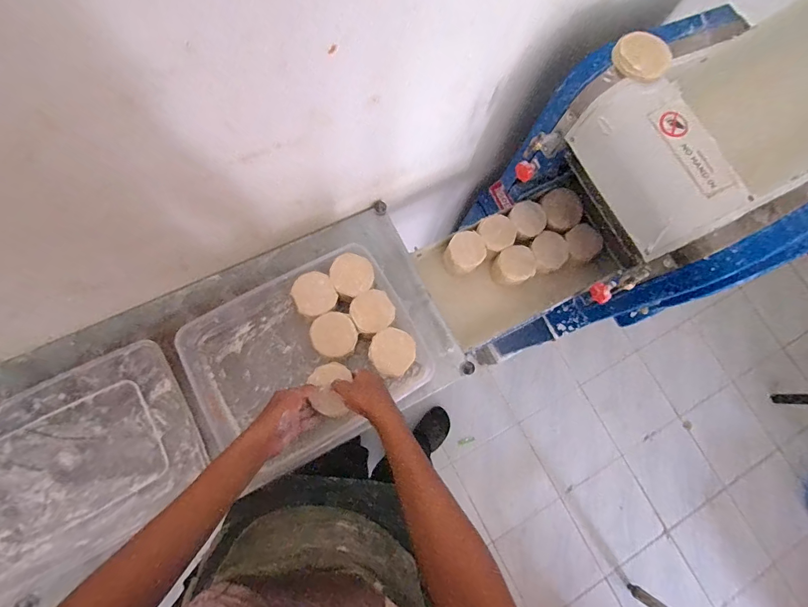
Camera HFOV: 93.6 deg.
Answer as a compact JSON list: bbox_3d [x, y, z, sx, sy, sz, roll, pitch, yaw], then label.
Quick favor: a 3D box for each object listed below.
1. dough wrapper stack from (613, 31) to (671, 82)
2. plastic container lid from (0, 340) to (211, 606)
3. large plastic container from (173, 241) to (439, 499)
[{"bbox_3d":[0.330,-0.342,0.526,0.076,0.009,0.076,31,76,3],"label":"dough wrapper stack"},{"bbox_3d":[-0.525,0.254,0.608,0.349,0.022,0.284,-28,82,-17],"label":"plastic container lid"},{"bbox_3d":[-0.168,0.094,0.674,0.374,0.080,0.304,-32,81,-12],"label":"large plastic container"}]

